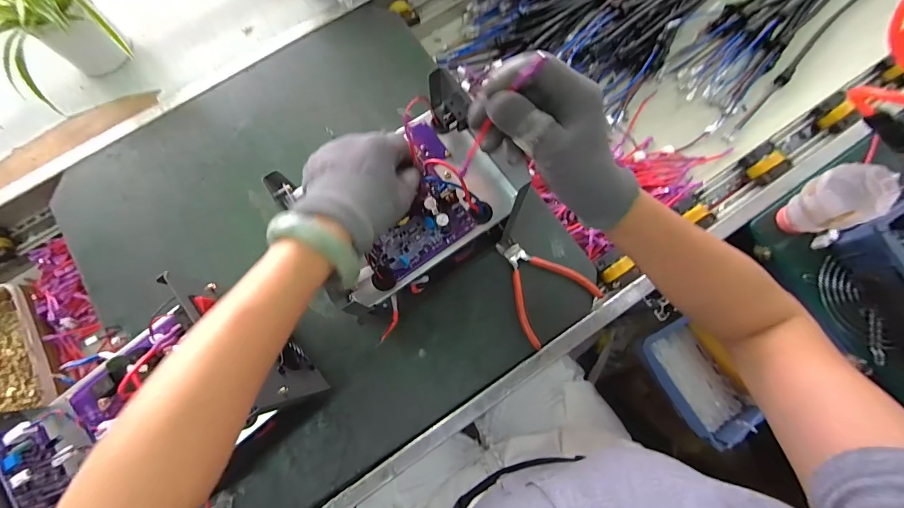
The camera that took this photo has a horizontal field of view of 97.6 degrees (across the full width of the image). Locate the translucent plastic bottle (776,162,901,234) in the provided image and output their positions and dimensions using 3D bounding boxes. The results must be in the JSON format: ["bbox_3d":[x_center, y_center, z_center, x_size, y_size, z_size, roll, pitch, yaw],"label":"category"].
[{"bbox_3d":[0.448,-0.059,0.478,0.064,0.105,0.067,-19,76,-3],"label":"translucent plastic bottle"}]

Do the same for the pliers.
[{"bbox_3d":[0.106,0.038,0.517,0.108,0.010,0.134,-41,78,-8],"label":"pliers"}]

